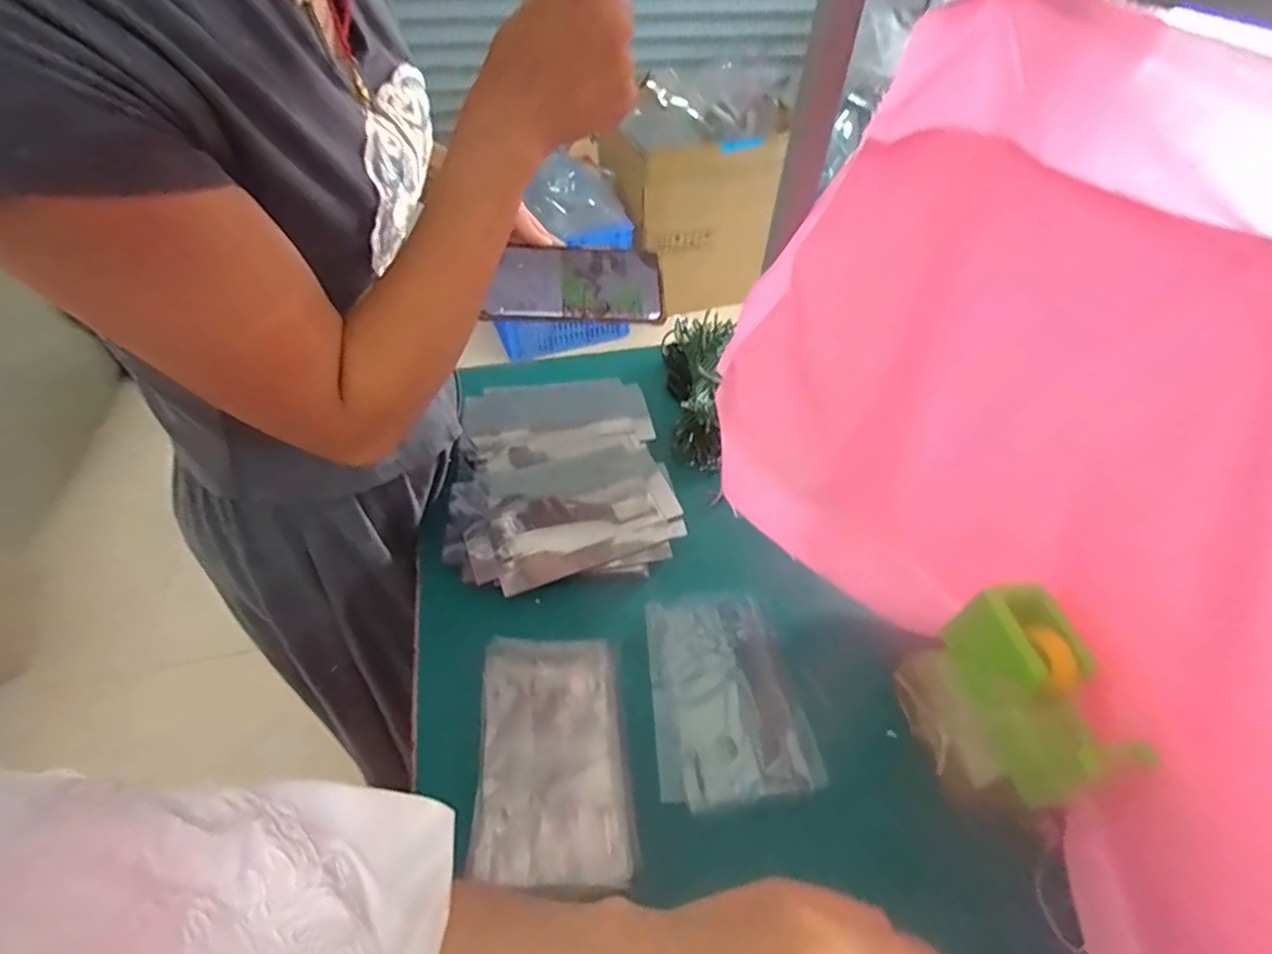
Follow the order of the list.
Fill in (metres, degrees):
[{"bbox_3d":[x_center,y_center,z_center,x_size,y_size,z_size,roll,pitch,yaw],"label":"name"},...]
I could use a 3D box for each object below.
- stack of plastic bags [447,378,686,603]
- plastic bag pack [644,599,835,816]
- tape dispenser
[{"bbox_3d":[-0.084,-0.019,0.614,0.223,0.028,0.289,-7,49,-9],"label":"stack of plastic bags"},{"bbox_3d":[0.076,0.182,0.478,0.125,0.012,0.161,-4,49,-7],"label":"plastic bag pack"},{"bbox_3d":[0.271,0.148,0.390,0.060,0.073,0.127,-10,50,-12],"label":"tape dispenser"}]

